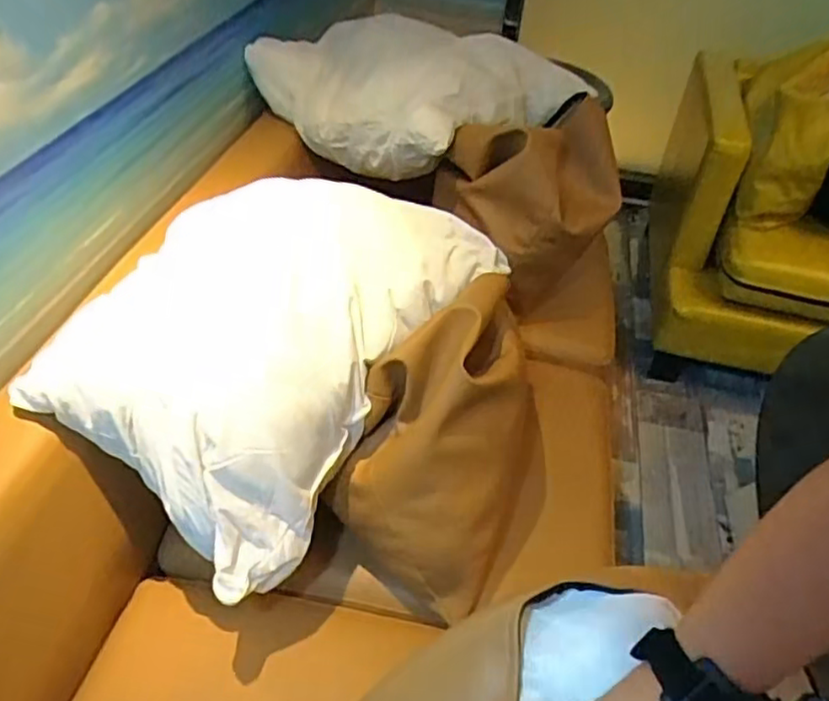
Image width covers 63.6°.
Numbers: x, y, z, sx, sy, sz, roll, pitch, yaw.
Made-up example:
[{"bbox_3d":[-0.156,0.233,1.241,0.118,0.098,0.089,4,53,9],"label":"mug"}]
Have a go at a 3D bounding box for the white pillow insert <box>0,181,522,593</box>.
[{"bbox_3d":[-0.174,-0.019,0.912,0.360,0.235,0.552,28,47,22],"label":"white pillow insert"}]

